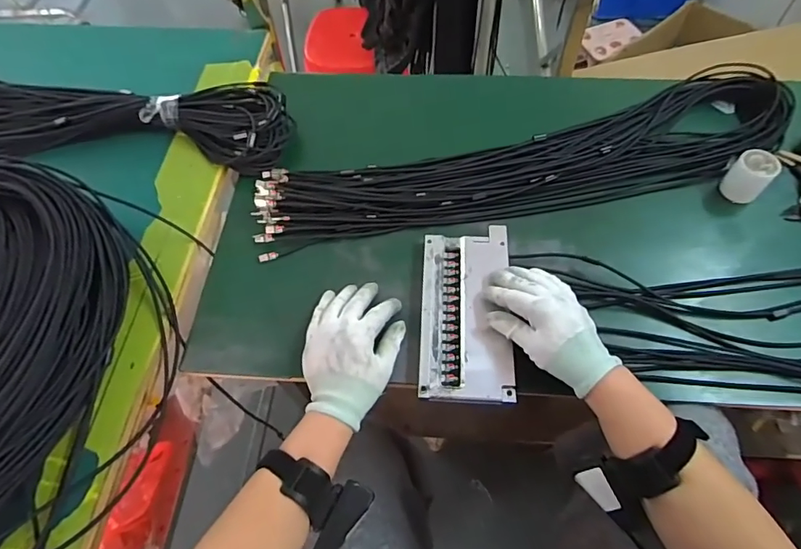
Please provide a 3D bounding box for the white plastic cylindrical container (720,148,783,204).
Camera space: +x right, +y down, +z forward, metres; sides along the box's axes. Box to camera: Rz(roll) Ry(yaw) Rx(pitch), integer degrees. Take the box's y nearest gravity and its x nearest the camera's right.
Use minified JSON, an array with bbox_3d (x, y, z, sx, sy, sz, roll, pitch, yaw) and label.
[{"bbox_3d":[0.452,-0.127,0.626,0.046,0.062,0.042,36,67,21],"label":"white plastic cylindrical container"}]

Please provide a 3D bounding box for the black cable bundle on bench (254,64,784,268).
[{"bbox_3d":[0.169,-0.156,0.660,0.739,0.041,0.181,-15,60,-6],"label":"black cable bundle on bench"}]

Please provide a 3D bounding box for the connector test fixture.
[{"bbox_3d":[0.074,0.038,0.546,0.098,0.014,0.207,1,60,3],"label":"connector test fixture"}]

